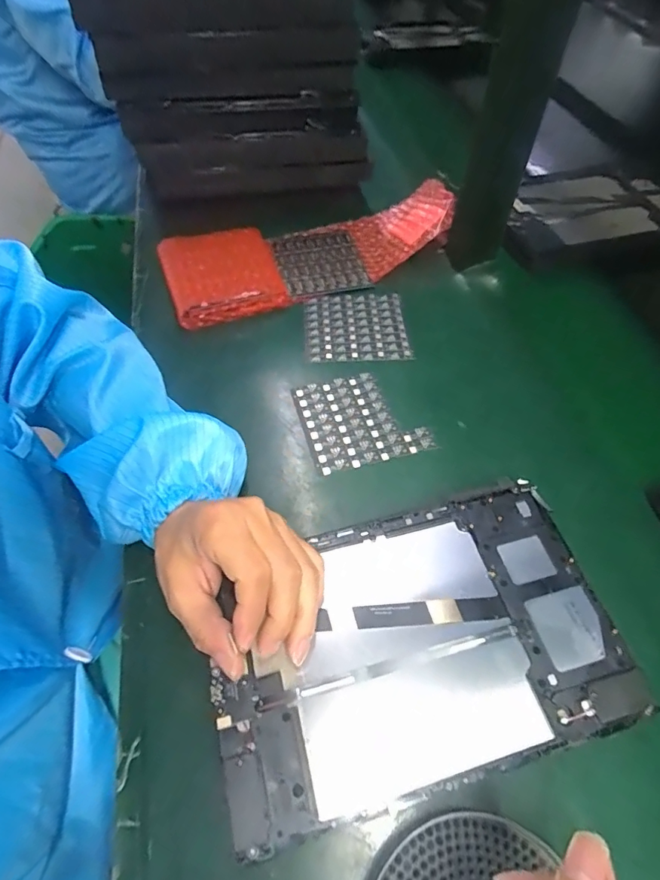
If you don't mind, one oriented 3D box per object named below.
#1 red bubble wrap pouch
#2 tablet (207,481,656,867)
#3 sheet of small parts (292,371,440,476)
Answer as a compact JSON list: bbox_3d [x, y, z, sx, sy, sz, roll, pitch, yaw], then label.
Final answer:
[{"bbox_3d":[-0.015,-0.215,0.506,0.330,0.043,0.124,-19,58,-12],"label":"red bubble wrap pouch"},{"bbox_3d":[0.052,0.121,0.281,0.235,0.017,0.148,-12,57,-9],"label":"tablet"},{"bbox_3d":[0.026,-0.019,0.402,0.098,0.009,0.093,-14,57,-11],"label":"sheet of small parts"}]

